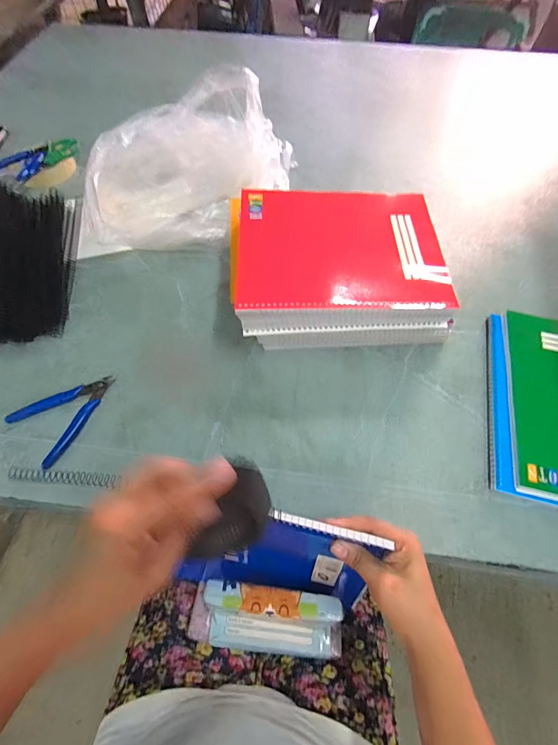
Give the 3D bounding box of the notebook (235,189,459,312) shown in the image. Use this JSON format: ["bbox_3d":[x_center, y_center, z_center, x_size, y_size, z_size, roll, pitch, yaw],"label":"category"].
[{"bbox_3d":[0.075,-0.158,0.433,0.245,0.022,0.212,2,63,-1],"label":"notebook"}]

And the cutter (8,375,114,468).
[{"bbox_3d":[-0.250,0.046,0.410,0.112,0.011,0.082,-40,68,-22],"label":"cutter"}]

